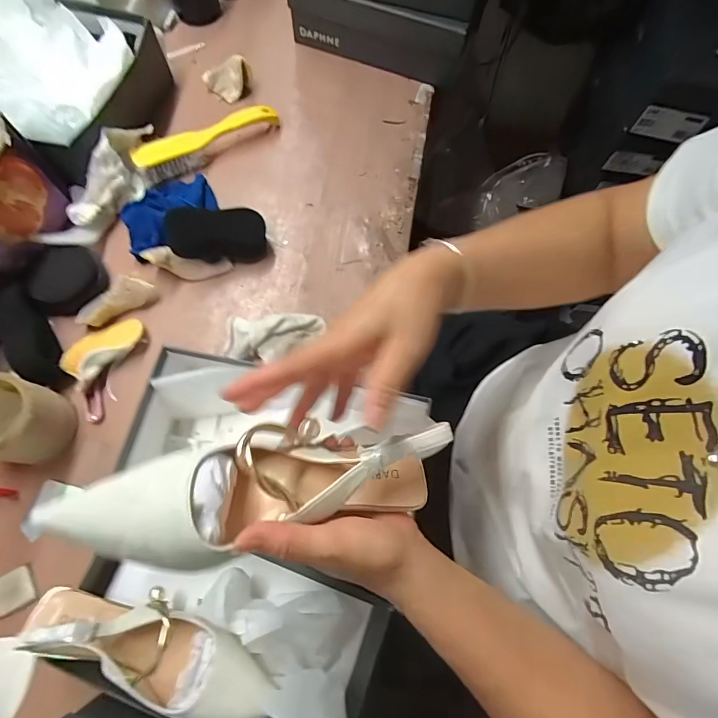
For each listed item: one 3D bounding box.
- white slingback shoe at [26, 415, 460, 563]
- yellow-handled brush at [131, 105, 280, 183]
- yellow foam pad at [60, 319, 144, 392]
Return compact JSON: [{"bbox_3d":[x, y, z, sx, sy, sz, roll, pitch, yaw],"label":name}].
[{"bbox_3d":[-0.056,0.075,0.254,0.223,0.066,0.073,-4,70,-19],"label":"white slingback shoe"},{"bbox_3d":[-0.223,-0.333,0.614,0.223,0.051,0.033,-33,75,-13],"label":"yellow-handled brush"},{"bbox_3d":[-0.320,-0.014,0.512,0.048,0.020,0.100,40,74,11],"label":"yellow foam pad"}]

